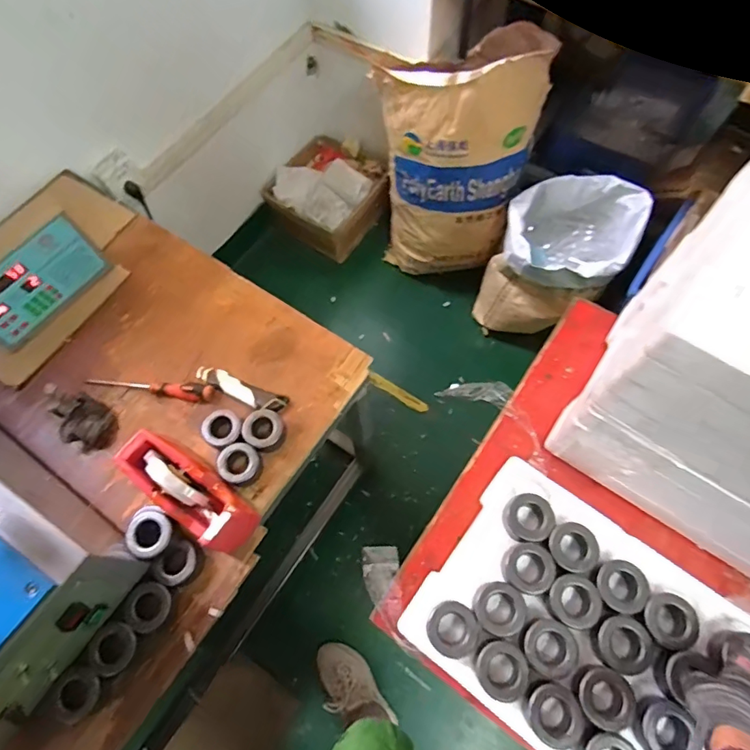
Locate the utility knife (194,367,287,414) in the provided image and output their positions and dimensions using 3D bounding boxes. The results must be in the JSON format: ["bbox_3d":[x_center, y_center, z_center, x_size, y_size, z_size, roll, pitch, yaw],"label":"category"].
[{"bbox_3d":[-0.222,0.024,0.785,0.159,0.014,0.035,22,69,10],"label":"utility knife"}]

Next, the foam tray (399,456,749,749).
[{"bbox_3d":[0.263,0.314,0.589,0.378,0.059,0.275,35,72,14],"label":"foam tray"}]

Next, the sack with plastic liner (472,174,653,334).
[{"bbox_3d":[0.509,-0.326,1.376,0.337,0.361,0.317,17,68,8],"label":"sack with plastic liner"}]

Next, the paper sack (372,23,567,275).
[{"bbox_3d":[0.211,-0.590,1.360,0.400,0.598,0.309,16,68,7],"label":"paper sack"}]

